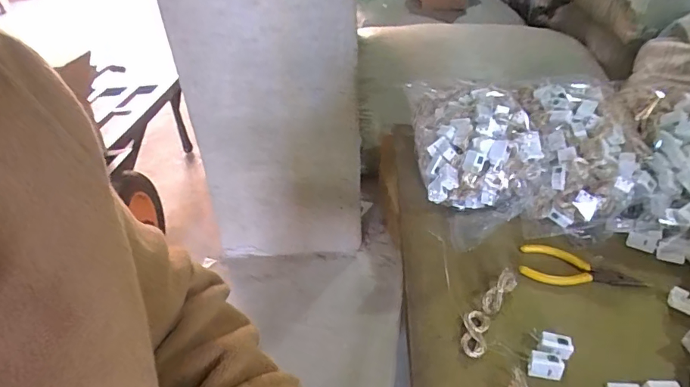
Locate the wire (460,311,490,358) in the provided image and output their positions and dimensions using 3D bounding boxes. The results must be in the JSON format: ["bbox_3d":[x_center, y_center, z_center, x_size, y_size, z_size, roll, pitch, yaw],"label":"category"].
[{"bbox_3d":[0.120,0.126,0.413,0.023,0.011,0.047,12,41,17],"label":"wire"}]

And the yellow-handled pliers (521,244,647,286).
[{"bbox_3d":[0.249,0.081,0.480,0.120,0.011,0.044,8,39,13],"label":"yellow-handled pliers"}]

